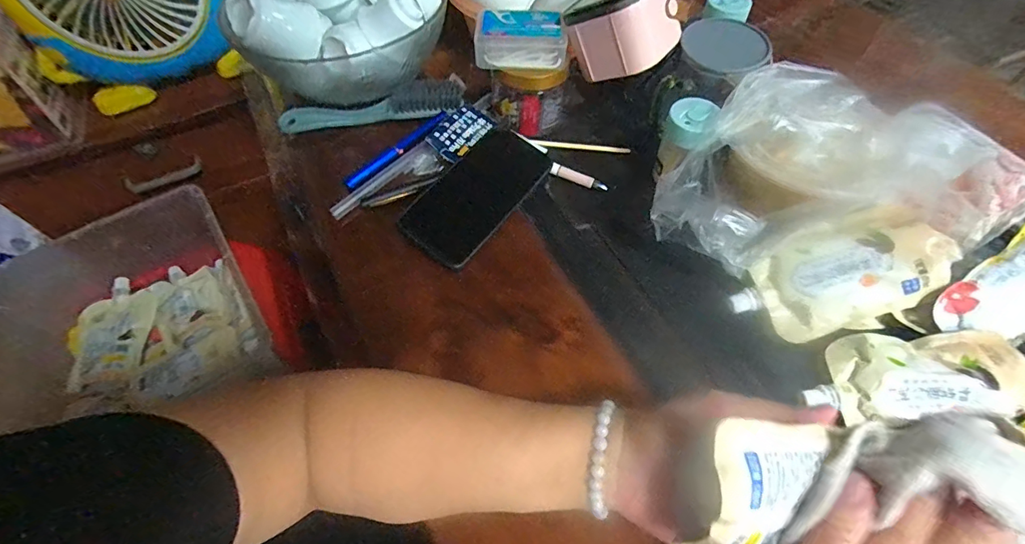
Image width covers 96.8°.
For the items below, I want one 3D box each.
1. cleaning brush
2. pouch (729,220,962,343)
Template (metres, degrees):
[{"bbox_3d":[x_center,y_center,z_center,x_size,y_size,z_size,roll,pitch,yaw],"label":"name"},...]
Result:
[{"bbox_3d":[-0.155,-0.180,0.499,0.196,0.031,0.033,-10,58,-5],"label":"cleaning brush"},{"bbox_3d":[0.267,0.004,0.375,0.151,0.029,0.085,-29,75,16],"label":"pouch"}]

